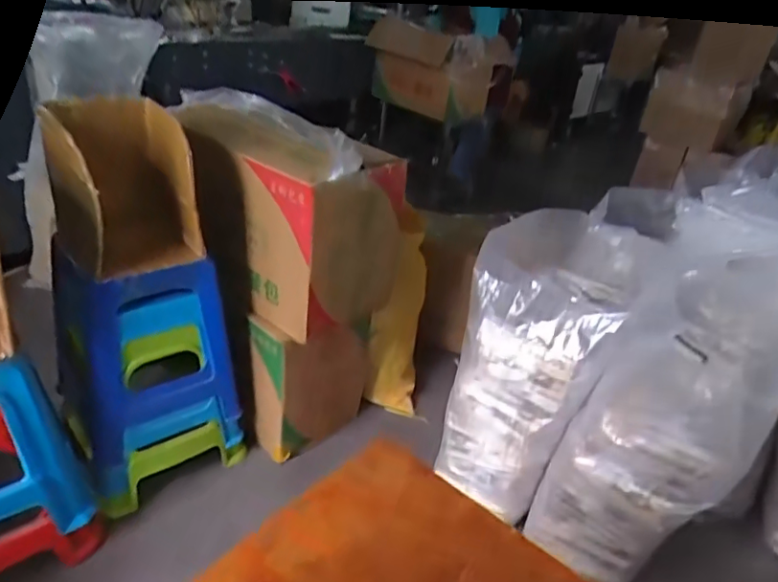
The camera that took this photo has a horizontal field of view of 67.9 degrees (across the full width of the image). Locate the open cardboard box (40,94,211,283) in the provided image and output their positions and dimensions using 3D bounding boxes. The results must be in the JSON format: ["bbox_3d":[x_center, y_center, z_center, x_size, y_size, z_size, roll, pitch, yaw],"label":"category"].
[{"bbox_3d":[-0.531,-0.191,1.154,0.216,0.301,0.223,-20,40,-37],"label":"open cardboard box"}]

